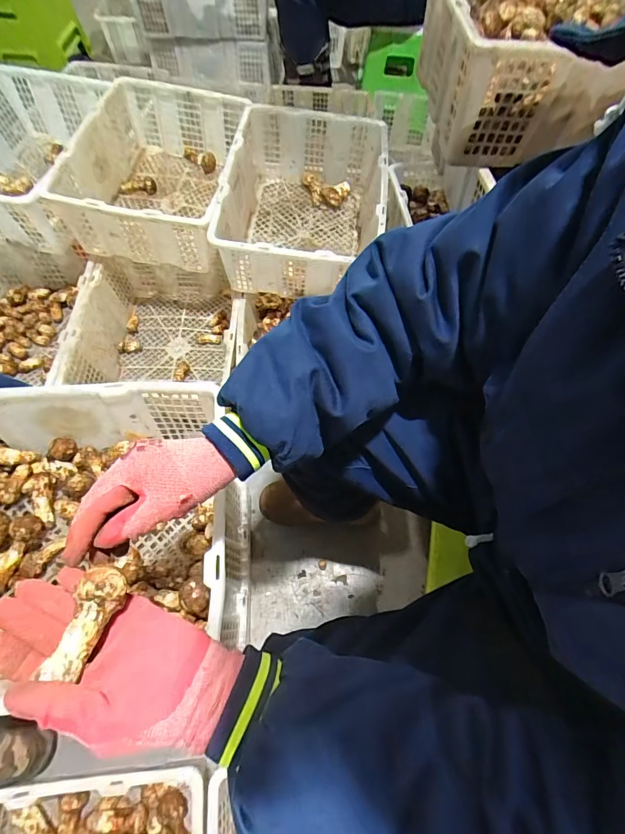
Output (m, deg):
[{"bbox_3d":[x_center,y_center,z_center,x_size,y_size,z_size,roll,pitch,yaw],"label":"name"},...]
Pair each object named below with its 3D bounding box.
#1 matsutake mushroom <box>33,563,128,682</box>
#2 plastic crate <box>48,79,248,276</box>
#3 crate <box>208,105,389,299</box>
[{"bbox_3d":[-0.156,0.142,0.279,0.026,0.020,0.068,13,60,5],"label":"matsutake mushroom"},{"bbox_3d":[-0.378,-0.602,0.990,0.390,0.170,0.497,10,63,3],"label":"plastic crate"},{"bbox_3d":[-0.018,-0.509,0.935,0.357,0.176,0.500,3,63,0],"label":"crate"}]

